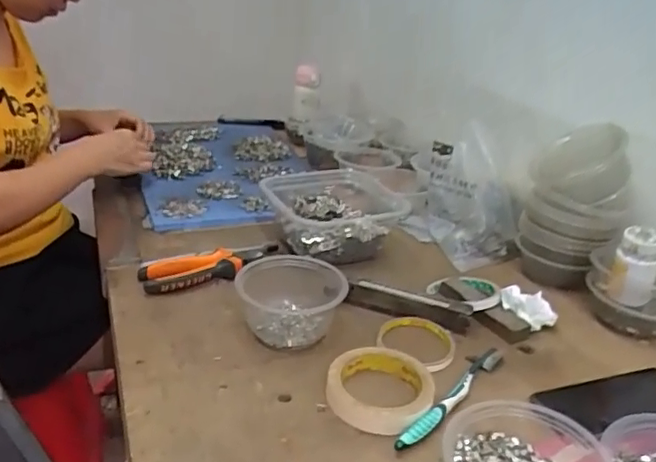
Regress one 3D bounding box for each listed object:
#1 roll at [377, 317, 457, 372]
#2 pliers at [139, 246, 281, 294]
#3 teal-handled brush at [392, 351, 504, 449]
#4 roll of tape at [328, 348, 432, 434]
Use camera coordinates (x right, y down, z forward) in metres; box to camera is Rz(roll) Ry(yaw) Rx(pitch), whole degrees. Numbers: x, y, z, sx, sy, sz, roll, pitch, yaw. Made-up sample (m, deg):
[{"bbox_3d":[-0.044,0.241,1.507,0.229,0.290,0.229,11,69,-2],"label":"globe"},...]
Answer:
[{"bbox_3d":[0.095,0.120,0.623,0.080,0.014,0.077,1,26,-1],"label":"roll"},{"bbox_3d":[-0.139,0.041,0.718,0.177,0.027,0.064,-11,28,-24],"label":"pliers"},{"bbox_3d":[0.120,0.154,0.547,0.018,0.020,0.180,21,32,35],"label":"teal-handled brush"},{"bbox_3d":[0.052,0.143,0.540,0.092,0.020,0.093,1,26,-1],"label":"roll of tape"}]

